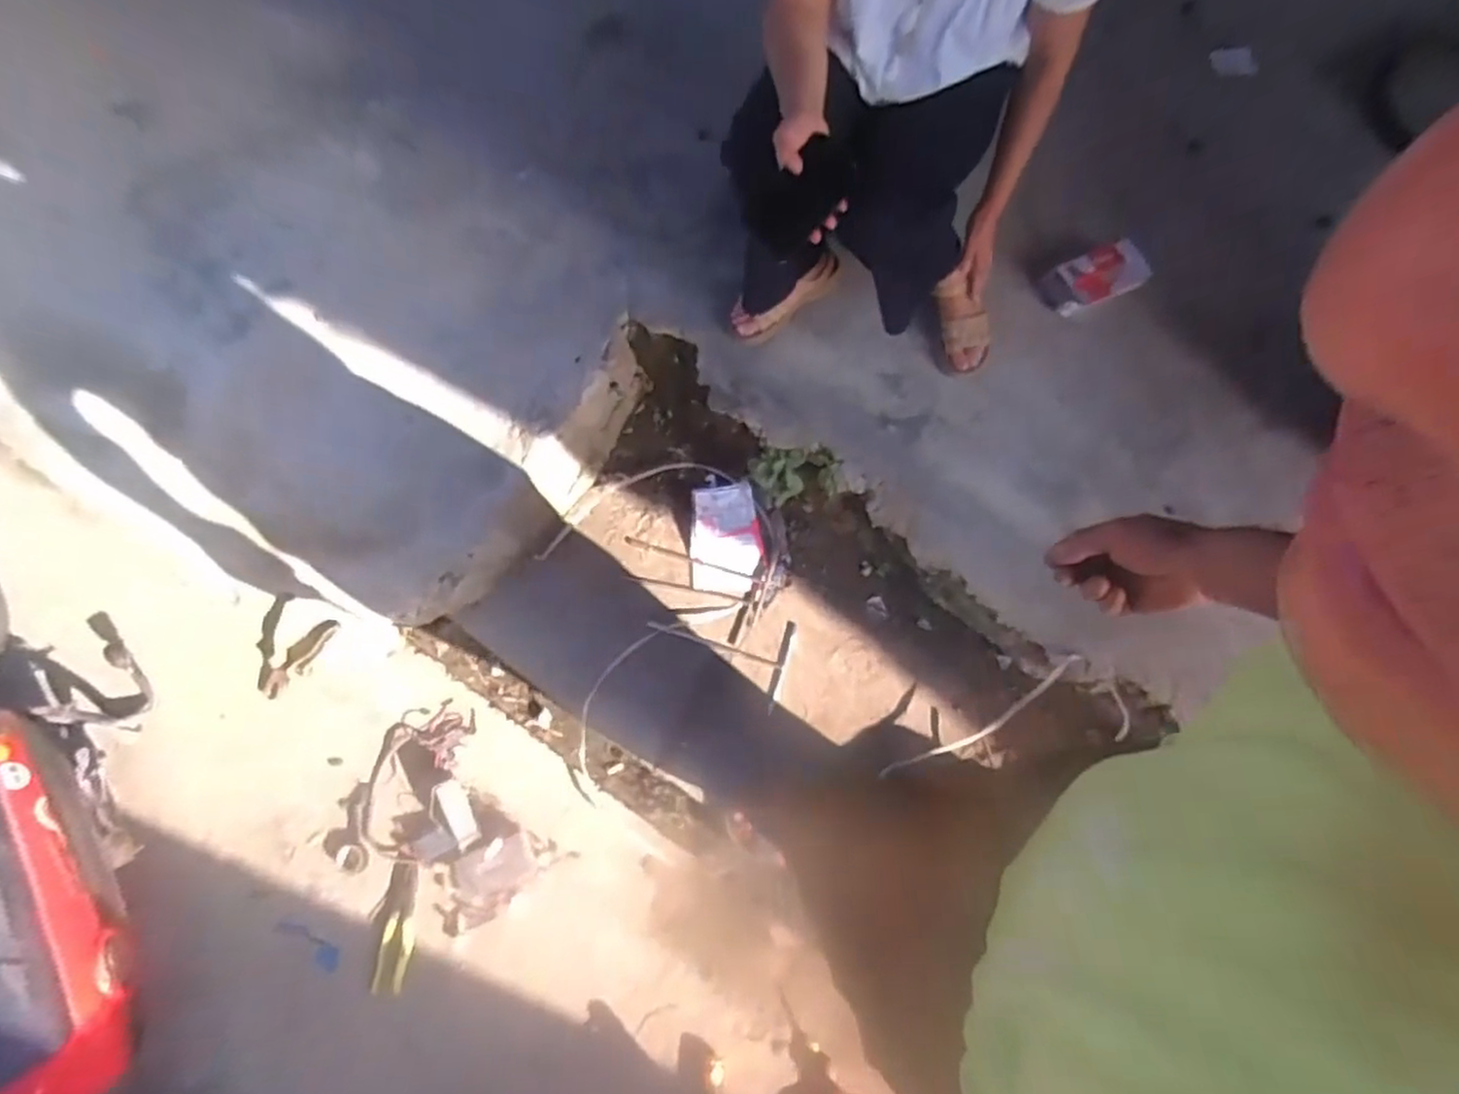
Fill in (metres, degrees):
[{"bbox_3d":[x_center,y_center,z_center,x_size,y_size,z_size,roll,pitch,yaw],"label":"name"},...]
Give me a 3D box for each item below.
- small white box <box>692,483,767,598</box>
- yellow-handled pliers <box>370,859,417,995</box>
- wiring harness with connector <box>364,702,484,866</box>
[{"bbox_3d":[-0.002,-0.018,1.503,0.149,0.031,0.224,1,72,-2],"label":"small white box"},{"bbox_3d":[-0.572,0.659,1.271,0.058,0.026,0.210,6,72,0],"label":"yellow-handled pliers"},{"bbox_3d":[-0.563,0.424,1.309,0.209,0.058,0.269,-12,73,-6],"label":"wiring harness with connector"}]

